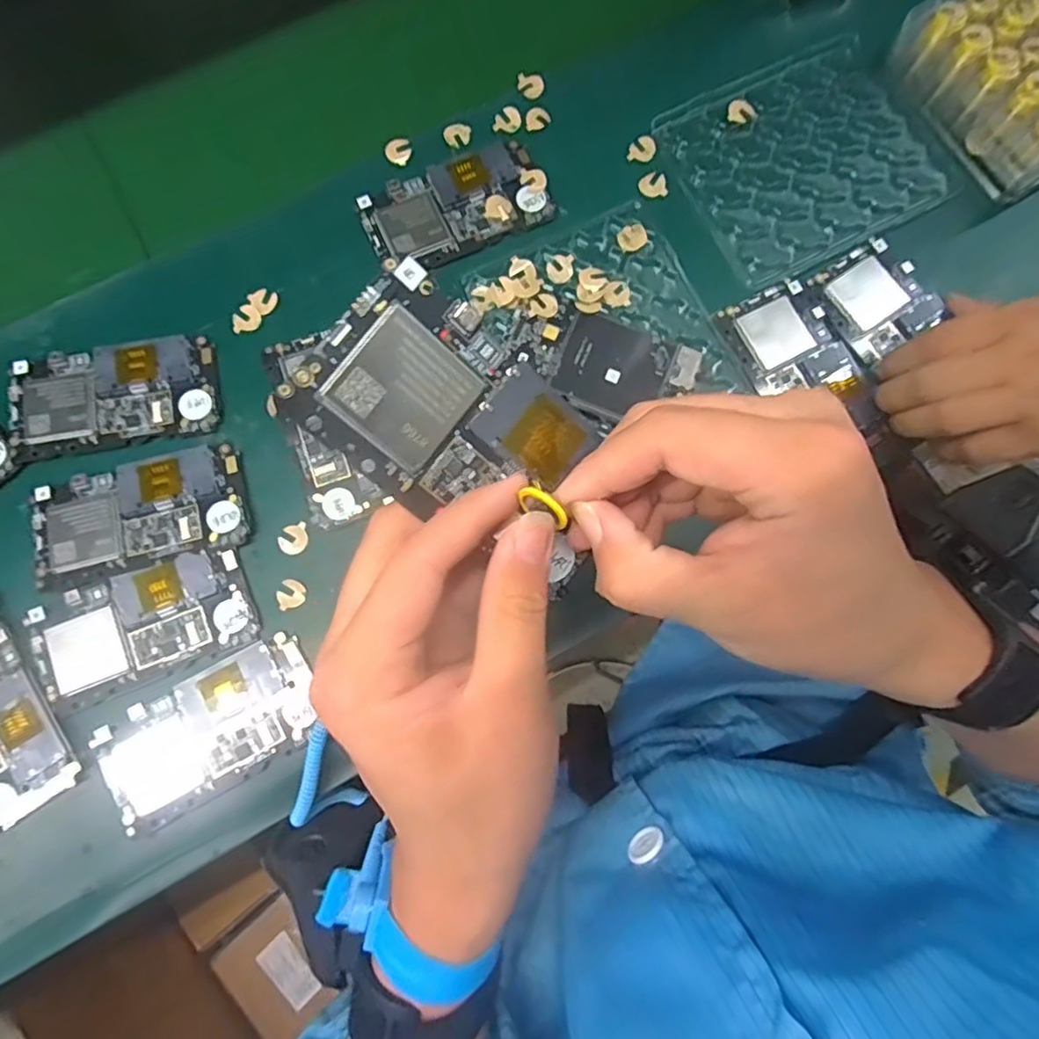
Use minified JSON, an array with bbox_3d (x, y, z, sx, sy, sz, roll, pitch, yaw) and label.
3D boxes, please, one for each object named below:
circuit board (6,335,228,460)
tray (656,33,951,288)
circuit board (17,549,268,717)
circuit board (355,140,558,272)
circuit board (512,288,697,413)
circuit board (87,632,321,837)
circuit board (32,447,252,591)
[{"bbox_3d":[-0.255,-0.079,0.390,0.128,0.004,0.067,-9,79,-4],"label":"circuit board"},{"bbox_3d":[0.197,-0.253,0.430,0.162,0.010,0.143,-27,81,-7],"label":"tray"},{"bbox_3d":[-0.224,0.062,0.368,0.124,0.007,0.063,-20,80,-6],"label":"circuit board"},{"bbox_3d":[-0.043,-0.213,0.419,0.123,0.006,0.066,-26,81,-7],"label":"circuit board"},{"bbox_3d":[0.069,-0.097,0.399,0.082,0.006,0.062,23,78,3],"label":"circuit board"},{"bbox_3d":[-0.178,0.121,0.355,0.124,0.004,0.066,-29,81,-7],"label":"circuit board"},{"bbox_3d":[-0.231,-0.004,0.376,0.126,0.006,0.062,-13,79,-5],"label":"circuit board"}]

